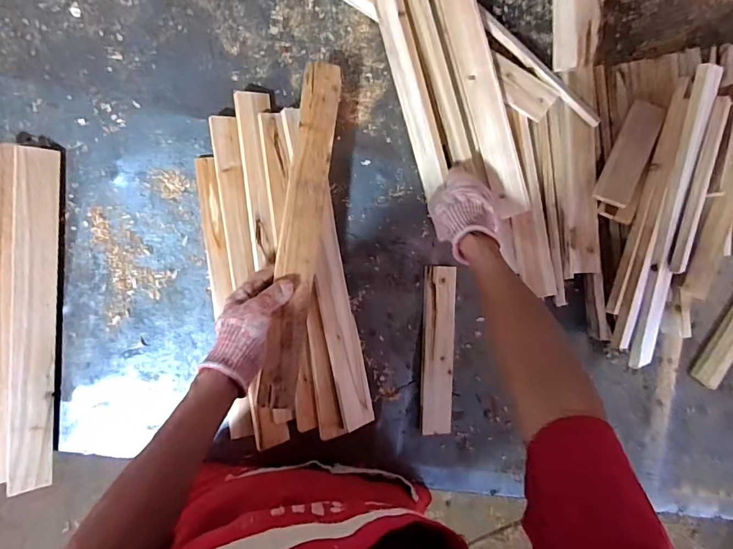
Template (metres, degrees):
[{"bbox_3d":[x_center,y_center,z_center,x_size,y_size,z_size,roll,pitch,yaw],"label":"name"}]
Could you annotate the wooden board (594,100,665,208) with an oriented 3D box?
[{"bbox_3d":[0.399,-0.184,0.650,0.049,0.013,0.166,24,89,19],"label":"wooden board"}]

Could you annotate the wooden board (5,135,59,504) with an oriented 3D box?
[{"bbox_3d":[-0.463,0.063,0.602,0.046,0.035,0.467,2,92,-9],"label":"wooden board"}]

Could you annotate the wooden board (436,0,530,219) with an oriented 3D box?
[{"bbox_3d":[0.162,-0.282,0.620,0.054,0.010,0.397,-17,101,13],"label":"wooden board"}]

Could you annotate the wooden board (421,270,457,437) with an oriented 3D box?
[{"bbox_3d":[0.116,0.121,0.693,0.050,0.015,0.265,1,92,-9],"label":"wooden board"}]

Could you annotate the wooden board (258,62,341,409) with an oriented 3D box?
[{"bbox_3d":[-0.086,-0.057,0.565,0.048,0.018,0.448,8,85,-9],"label":"wooden board"}]

